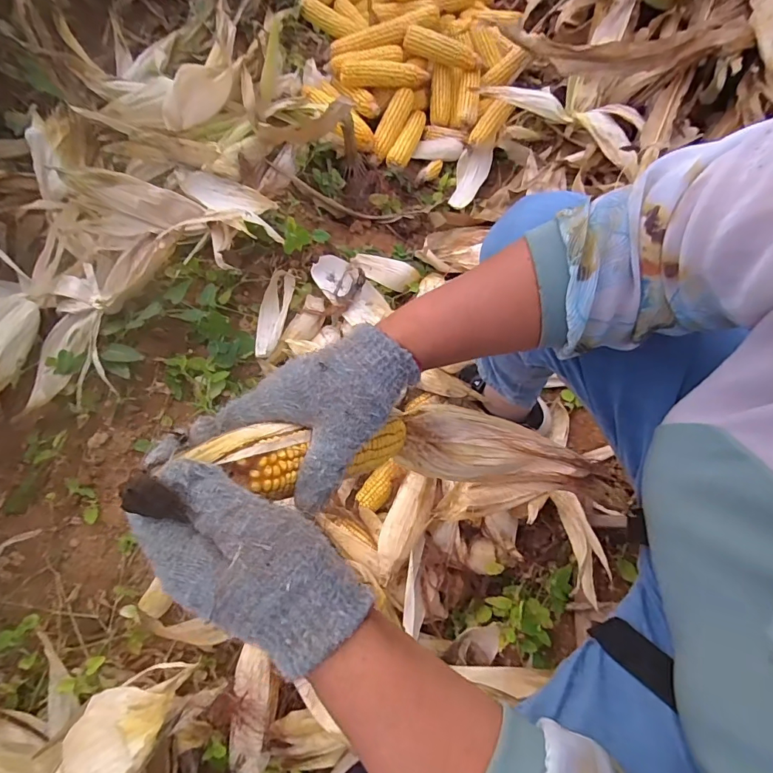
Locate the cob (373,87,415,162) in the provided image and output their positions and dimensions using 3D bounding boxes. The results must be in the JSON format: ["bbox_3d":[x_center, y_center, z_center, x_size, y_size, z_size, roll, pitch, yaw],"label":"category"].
[{"bbox_3d":[0.013,-0.630,1.049,0.050,0.046,0.204,20,72,8],"label":"cob"}]

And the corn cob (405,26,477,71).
[{"bbox_3d":[0.133,-0.819,1.061,0.185,0.045,0.045,14,71,-9],"label":"corn cob"}]

